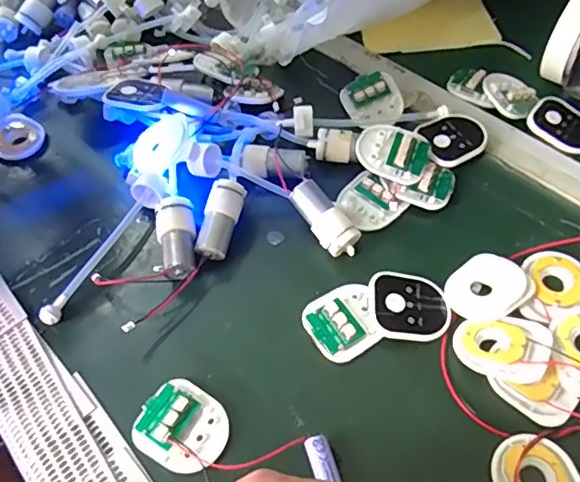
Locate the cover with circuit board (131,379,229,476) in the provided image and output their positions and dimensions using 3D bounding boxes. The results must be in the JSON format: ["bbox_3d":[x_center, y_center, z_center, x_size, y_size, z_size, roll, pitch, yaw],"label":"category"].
[{"bbox_3d":[-0.068,0.116,0.351,0.055,0.009,0.051,29,60,22],"label":"cover with circuit board"}]

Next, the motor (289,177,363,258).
[{"bbox_3d":[0.026,-0.017,0.423,0.027,0.021,0.064,-34,78,-20],"label":"motor"}]

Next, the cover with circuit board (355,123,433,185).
[{"bbox_3d":[0.086,-0.074,0.452,0.056,0.016,0.050,22,58,18],"label":"cover with circuit board"}]

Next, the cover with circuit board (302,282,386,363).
[{"bbox_3d":[0.038,0.055,0.386,0.052,0.013,0.048,-29,58,-18],"label":"cover with circuit board"}]

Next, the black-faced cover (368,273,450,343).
[{"bbox_3d":[0.083,0.046,0.389,0.054,0.011,0.048,5,59,-9],"label":"black-faced cover"}]

